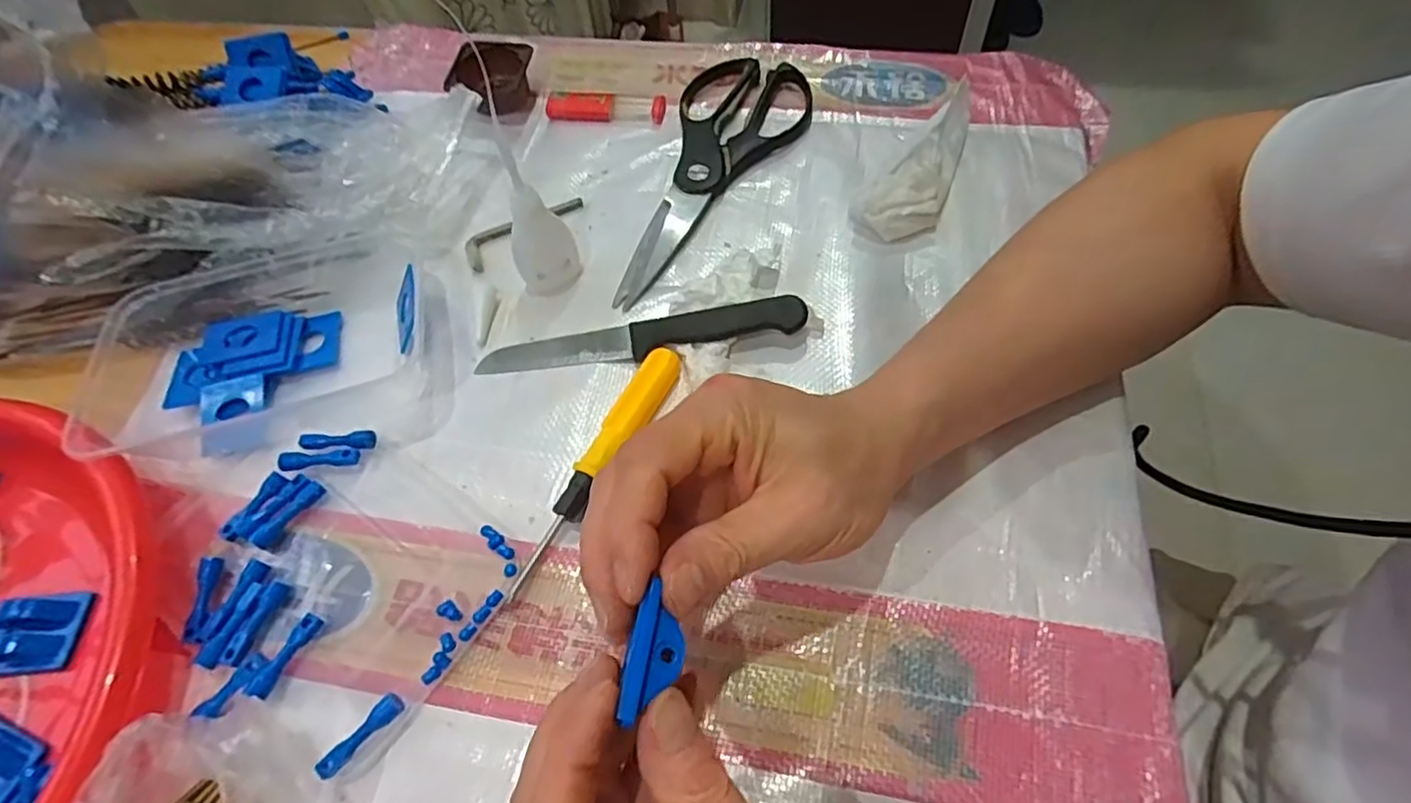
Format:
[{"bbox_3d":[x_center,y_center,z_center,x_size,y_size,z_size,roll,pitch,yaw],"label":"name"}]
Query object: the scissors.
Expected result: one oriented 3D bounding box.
[{"bbox_3d":[0.013,-0.145,0.420,0.086,0.013,0.216,8,60,8],"label":"scissors"}]

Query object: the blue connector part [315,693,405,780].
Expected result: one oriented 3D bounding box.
[{"bbox_3d":[-0.138,0.134,0.268,0.037,0.011,0.008,-39,64,-19],"label":"blue connector part"}]

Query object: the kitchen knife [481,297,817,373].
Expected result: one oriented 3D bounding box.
[{"bbox_3d":[-0.035,-0.035,0.355,0.173,0.022,0.021,-5,59,0],"label":"kitchen knife"}]

